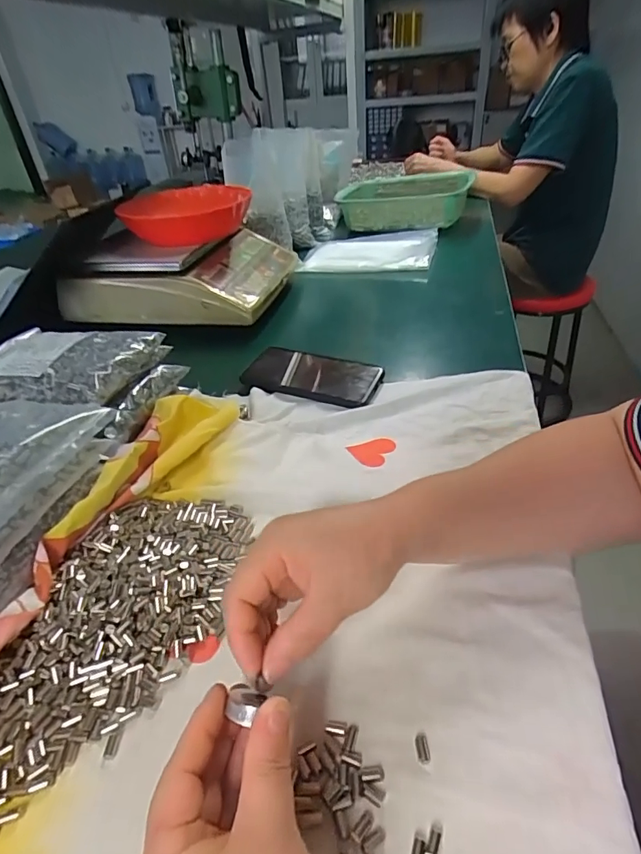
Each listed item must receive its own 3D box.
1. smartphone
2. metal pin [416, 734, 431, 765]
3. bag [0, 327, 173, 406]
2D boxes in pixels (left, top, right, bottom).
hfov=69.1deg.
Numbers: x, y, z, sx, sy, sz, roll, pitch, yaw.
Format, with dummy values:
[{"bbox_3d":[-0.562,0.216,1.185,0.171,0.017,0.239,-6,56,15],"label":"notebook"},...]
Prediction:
[{"bbox_3d":[-0.009,-0.065,0.562,0.160,0.011,0.086,12,41,21],"label":"smartphone"},{"bbox_3d":[0.055,0.172,0.250,0.007,0.004,0.014,-4,37,-1],"label":"metal pin"},{"bbox_3d":[-0.261,-0.062,0.471,0.165,0.039,0.138,-1,38,6],"label":"bag"}]

